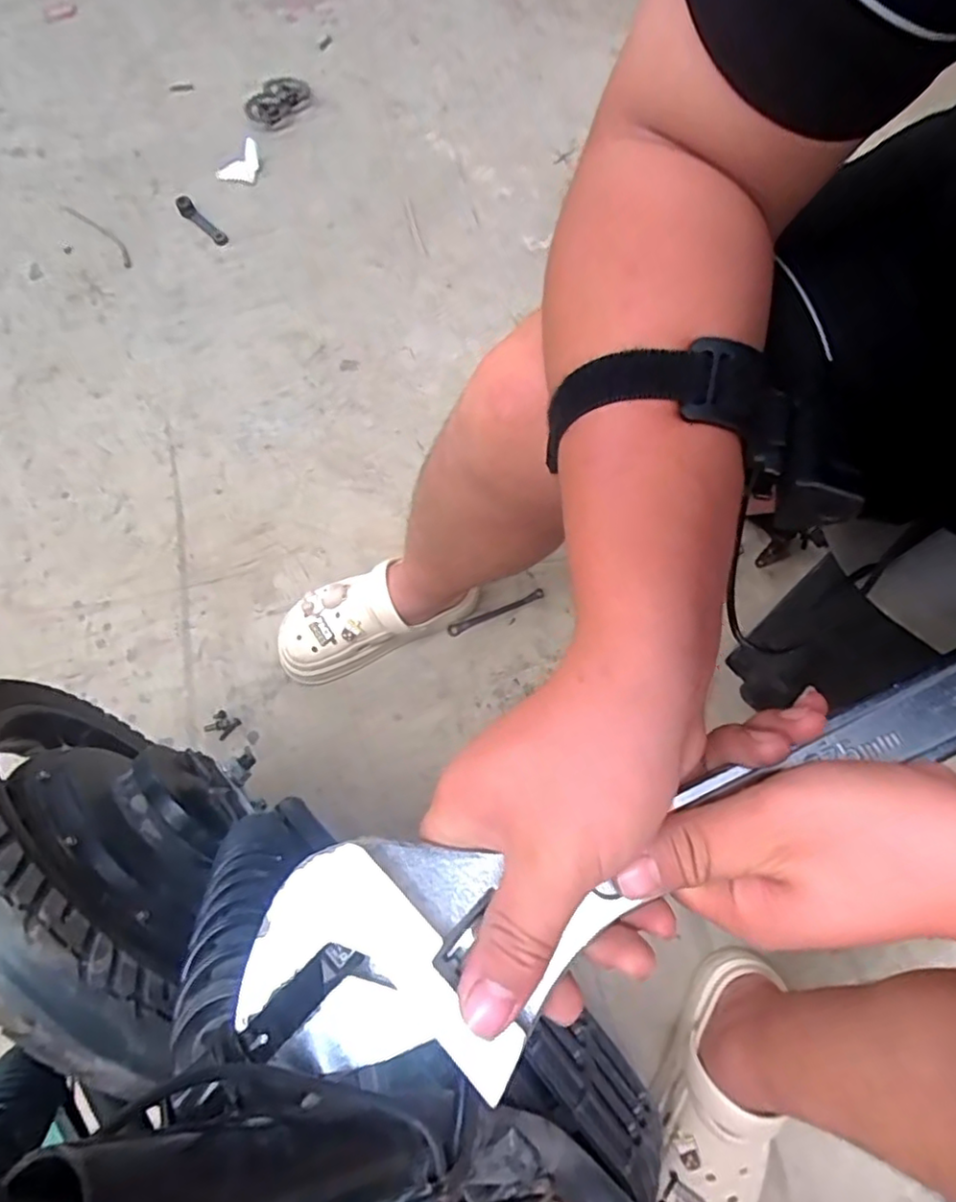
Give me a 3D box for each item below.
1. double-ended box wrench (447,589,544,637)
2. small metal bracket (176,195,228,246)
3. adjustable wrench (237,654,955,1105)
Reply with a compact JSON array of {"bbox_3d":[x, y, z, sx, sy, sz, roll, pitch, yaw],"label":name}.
[{"bbox_3d":[0.024,0.016,0.825,0.138,0.009,0.015,-22,71,-7],"label":"double-ended box wrench"},{"bbox_3d":[-0.500,-0.688,1.098,0.033,0.025,0.128,-42,74,-13],"label":"small metal bracket"},{"bbox_3d":[0.088,0.087,0.238,0.347,0.017,0.080,-18,70,-11],"label":"adjustable wrench"}]

